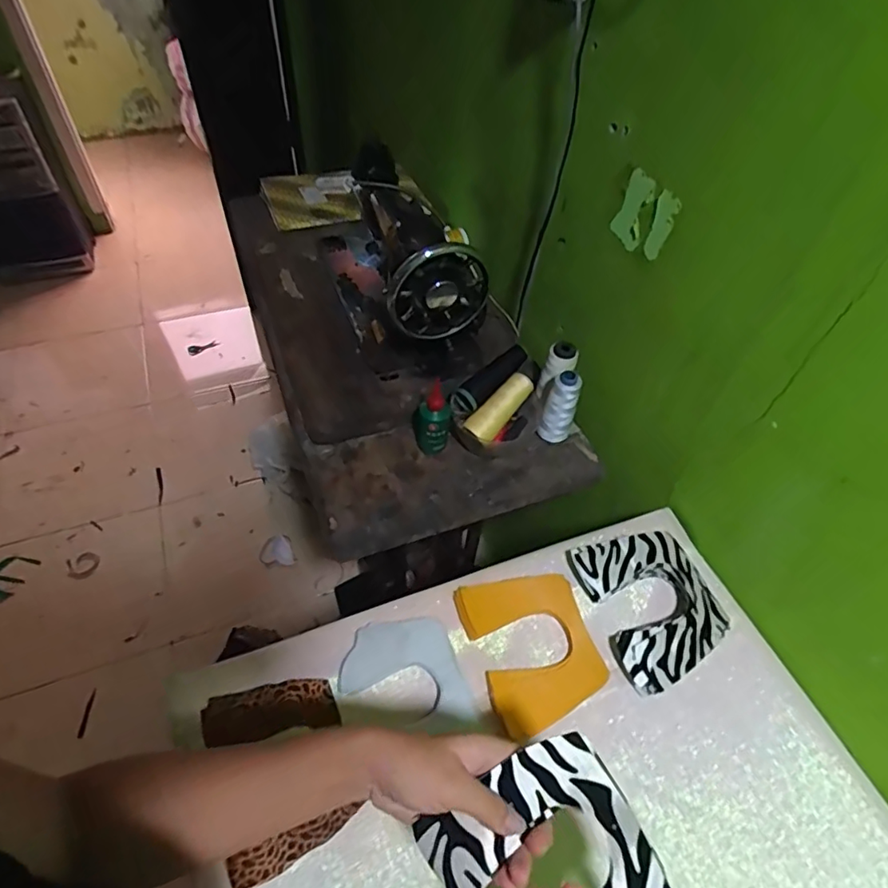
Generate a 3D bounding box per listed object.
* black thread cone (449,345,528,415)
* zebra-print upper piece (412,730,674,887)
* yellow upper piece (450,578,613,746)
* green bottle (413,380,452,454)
[{"bbox_3d":[0.063,-0.086,0.761,0.128,0.035,0.037,-41,64,-14],"label":"black thread cone"},{"bbox_3d":[0.066,0.266,0.346,0.124,0.013,0.126,-30,69,-10],"label":"zebra-print upper piece"},{"bbox_3d":[0.095,0.213,0.594,0.126,0.017,0.155,-14,54,-15],"label":"yellow upper piece"},{"bbox_3d":[-0.017,-0.043,0.740,0.046,0.090,0.060,-3,53,-6],"label":"green bottle"}]

